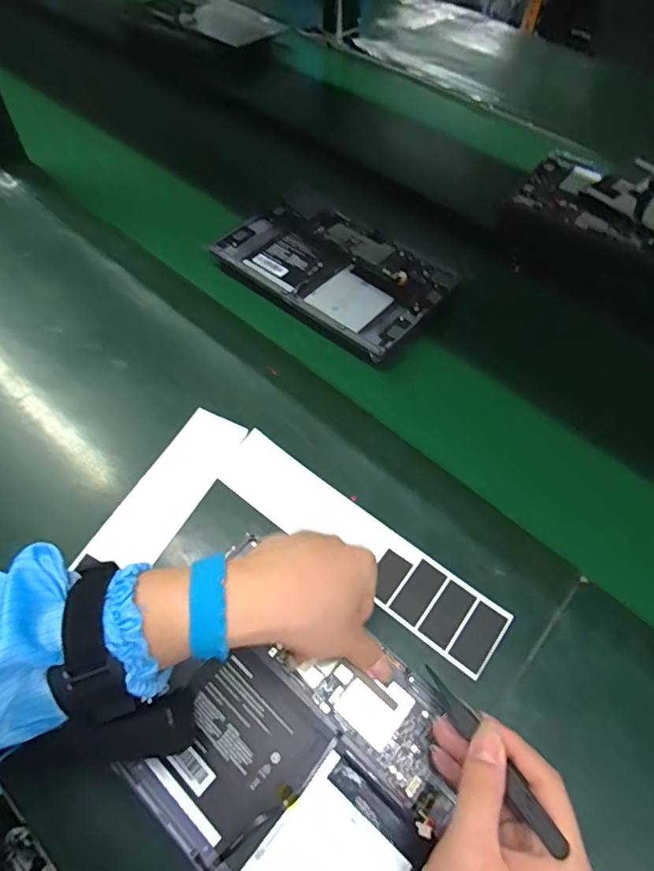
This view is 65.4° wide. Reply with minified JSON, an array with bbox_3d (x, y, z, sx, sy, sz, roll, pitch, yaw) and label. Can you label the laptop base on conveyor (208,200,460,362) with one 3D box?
[{"bbox_3d":[0.005,-0.192,0.598,0.255,0.027,0.155,38,63,19],"label":"laptop base on conveyor"}]

